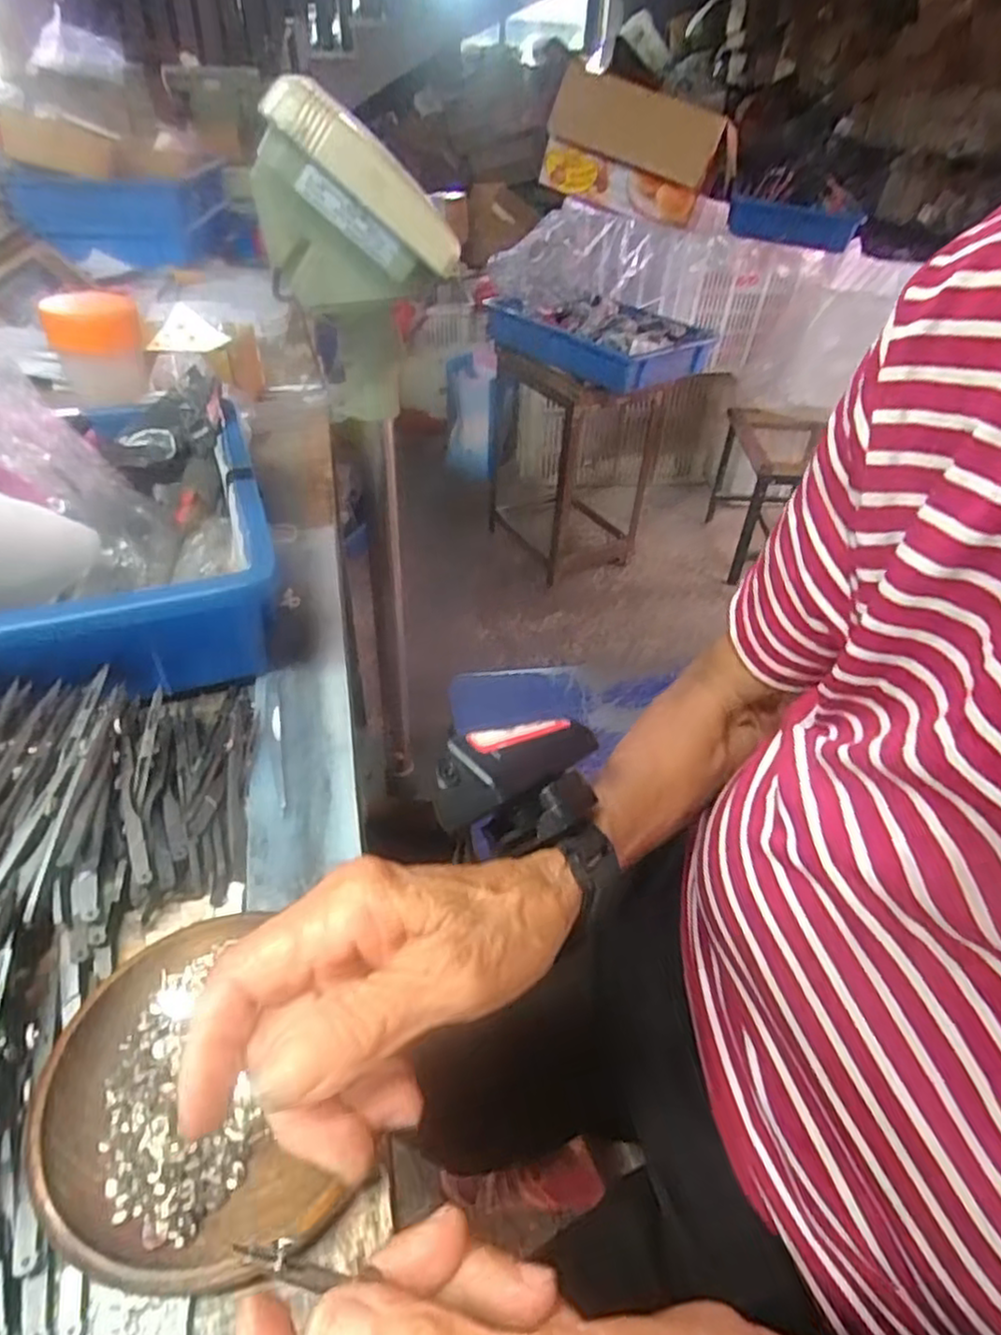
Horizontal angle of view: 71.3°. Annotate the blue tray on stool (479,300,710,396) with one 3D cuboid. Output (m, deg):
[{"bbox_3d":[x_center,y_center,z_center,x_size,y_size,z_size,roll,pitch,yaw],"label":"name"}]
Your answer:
[{"bbox_3d":[0.192,-0.696,1.470,0.243,0.085,0.433,-27,48,-30],"label":"blue tray on stool"}]

